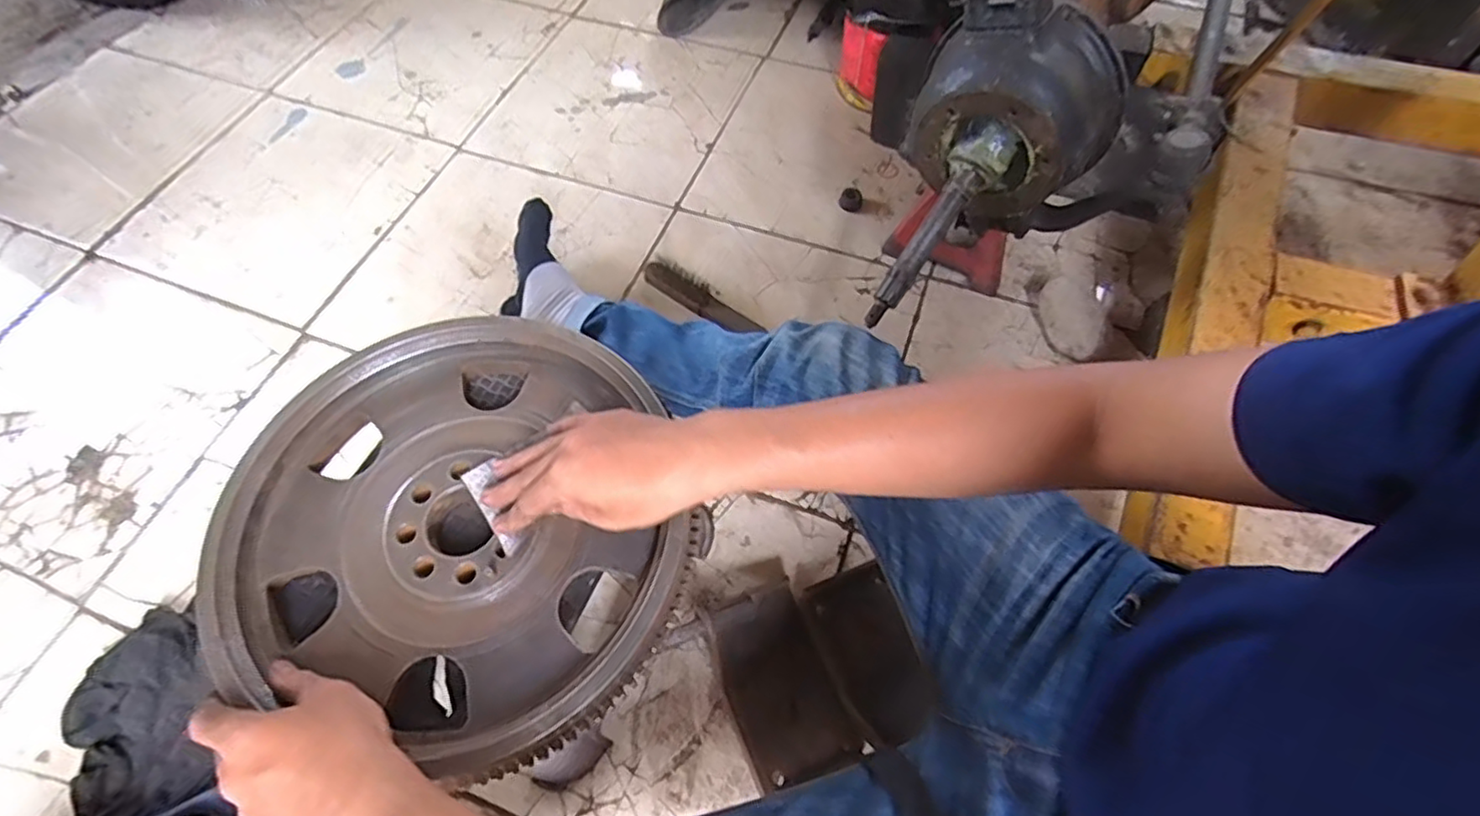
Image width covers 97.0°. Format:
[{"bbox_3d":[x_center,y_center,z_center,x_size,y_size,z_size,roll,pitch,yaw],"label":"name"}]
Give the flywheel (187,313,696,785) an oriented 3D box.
[{"bbox_3d":[-0.187,0.068,0.449,0.306,0.037,0.281,0,63,0],"label":"flywheel"}]

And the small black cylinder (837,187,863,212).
[{"bbox_3d":[0.176,-0.330,1.034,0.035,0.031,0.034,0,63,0],"label":"small black cylinder"}]

